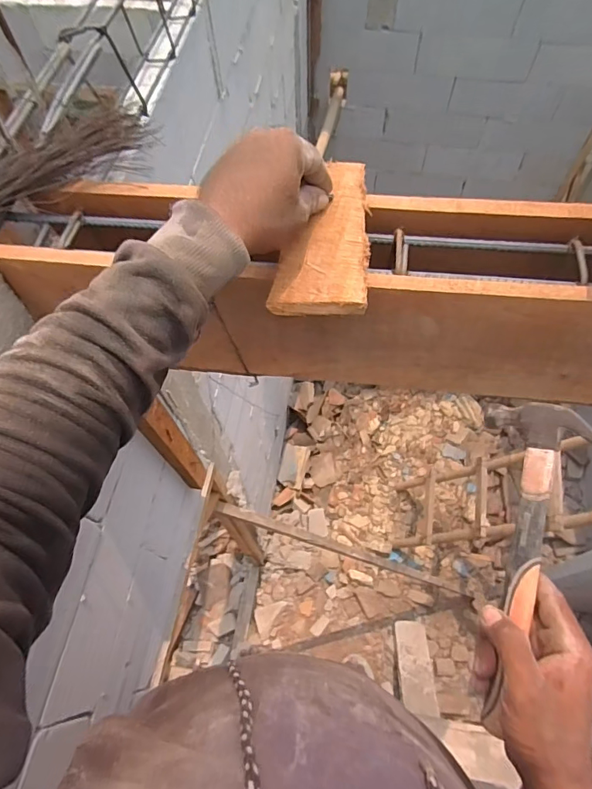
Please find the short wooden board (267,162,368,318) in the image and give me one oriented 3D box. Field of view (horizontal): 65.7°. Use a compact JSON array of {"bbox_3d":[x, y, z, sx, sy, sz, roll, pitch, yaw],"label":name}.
[{"bbox_3d":[0.038,-0.148,0.435,0.082,0.013,0.176,14,70,8],"label":"short wooden board"}]

